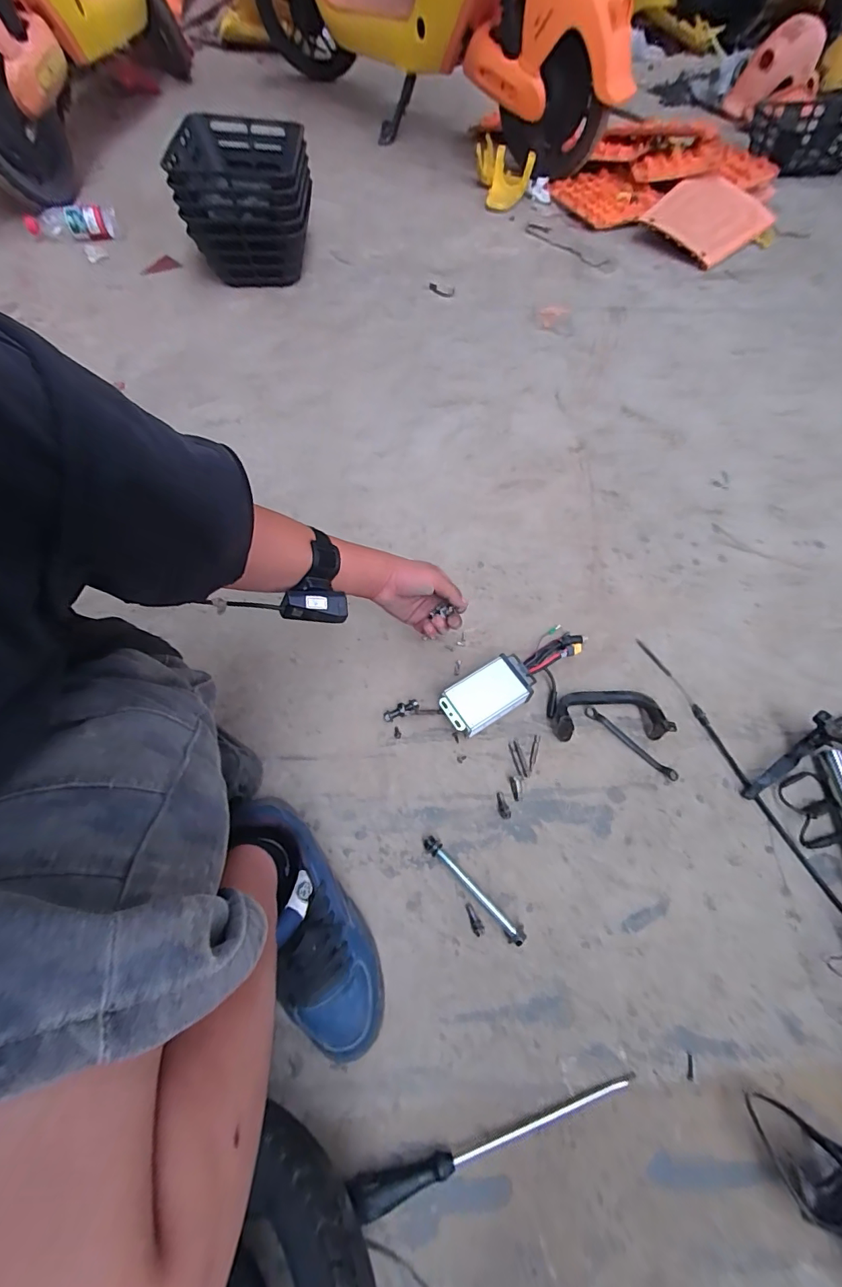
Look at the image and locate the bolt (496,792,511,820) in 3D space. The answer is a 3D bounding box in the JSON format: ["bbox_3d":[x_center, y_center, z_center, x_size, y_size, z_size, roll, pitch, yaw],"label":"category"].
[{"bbox_3d":[0.104,0.207,0.597,0.015,0.007,0.033,-16,64,-8],"label":"bolt"}]

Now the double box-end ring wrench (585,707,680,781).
[{"bbox_3d":[0.284,0.135,0.636,0.138,0.004,0.017,38,69,18],"label":"double box-end ring wrench"}]

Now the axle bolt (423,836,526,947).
[{"bbox_3d":[0.060,0.286,0.547,0.019,0.017,0.150,-41,70,-19],"label":"axle bolt"}]

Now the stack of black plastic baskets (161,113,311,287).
[{"bbox_3d":[-0.381,-0.982,1.067,0.259,0.219,0.277,-3,62,-2],"label":"stack of black plastic baskets"}]

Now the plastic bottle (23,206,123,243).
[{"bbox_3d":[-0.853,-1.026,1.142,0.216,0.054,0.058,-5,63,-3],"label":"plastic bottle"}]

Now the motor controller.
[{"bbox_3d":[0.140,0.056,0.656,0.235,0.038,0.098,-21,64,-11],"label":"motor controller"}]

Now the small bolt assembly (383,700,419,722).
[{"bbox_3d":[-0.027,0.093,0.647,0.051,0.012,0.017,-24,65,-12],"label":"small bolt assembly"}]

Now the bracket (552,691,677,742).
[{"bbox_3d":[0.257,0.093,0.639,0.148,0.040,0.066,-1,62,-1],"label":"bracket"}]

